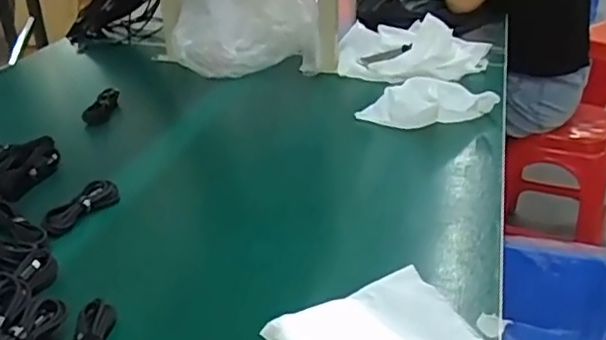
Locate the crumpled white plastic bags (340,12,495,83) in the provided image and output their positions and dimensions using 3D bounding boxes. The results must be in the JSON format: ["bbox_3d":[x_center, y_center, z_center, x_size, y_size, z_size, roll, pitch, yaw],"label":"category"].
[{"bbox_3d":[0.209,-0.237,1.178,0.265,0.113,0.166,9,32,19],"label":"crumpled white plastic bags"}]

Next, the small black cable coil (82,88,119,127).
[{"bbox_3d":[-0.346,-0.105,1.067,0.037,0.033,0.112,-2,30,2],"label":"small black cable coil"}]

